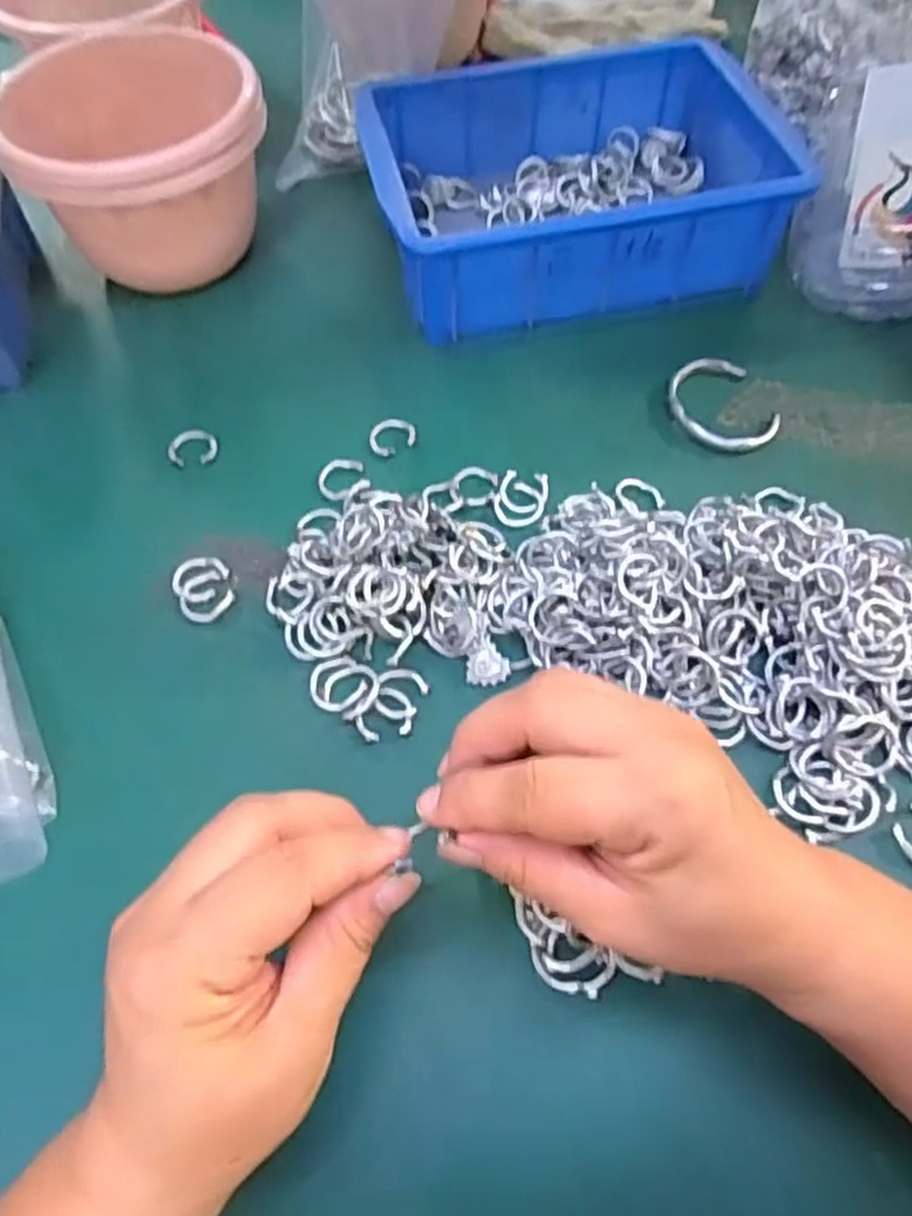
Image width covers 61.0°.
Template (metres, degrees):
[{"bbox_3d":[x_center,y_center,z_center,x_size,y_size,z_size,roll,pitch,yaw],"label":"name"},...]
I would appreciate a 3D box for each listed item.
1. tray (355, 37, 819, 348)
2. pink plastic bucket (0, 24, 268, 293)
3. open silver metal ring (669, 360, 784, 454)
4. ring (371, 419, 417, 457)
[{"bbox_3d":[0.069,-0.268,0.487,0.240,0.064,0.174,-11,60,-7],"label":"tray"},{"bbox_3d":[-0.190,-0.267,0.472,0.140,0.093,0.132,0,59,0],"label":"pink plastic bucket"},{"bbox_3d":[0.149,-0.115,0.434,0.052,0.007,0.070,-15,61,-9],"label":"open silver metal ring"},{"bbox_3d":[-0.035,-0.096,0.430,0.025,0.004,0.025,0,61,0],"label":"ring"}]

